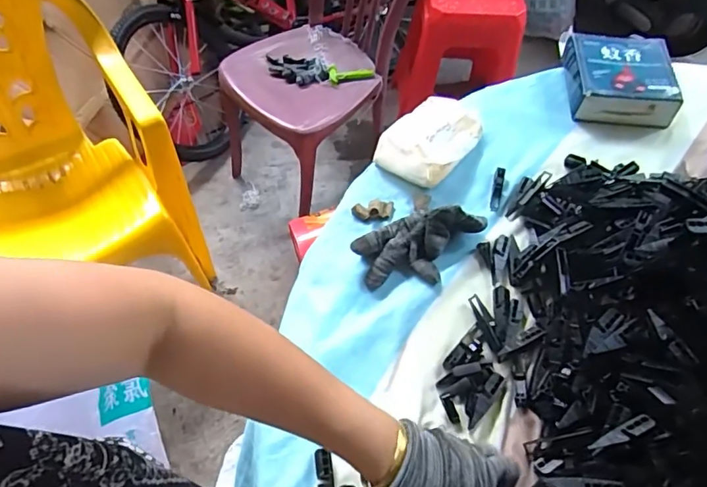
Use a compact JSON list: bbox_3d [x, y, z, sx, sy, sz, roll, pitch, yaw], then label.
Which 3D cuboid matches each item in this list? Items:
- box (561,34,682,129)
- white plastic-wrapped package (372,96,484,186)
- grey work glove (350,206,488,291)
[{"bbox_3d":[0.399,-0.250,0.778,0.145,0.045,0.154,6,57,3],"label":"box"},{"bbox_3d":[0.105,-0.146,0.706,0.107,0.035,0.147,38,64,21],"label":"white plastic-wrapped package"},{"bbox_3d":[0.081,0.000,0.612,0.163,0.039,0.088,-5,57,-4],"label":"grey work glove"}]

